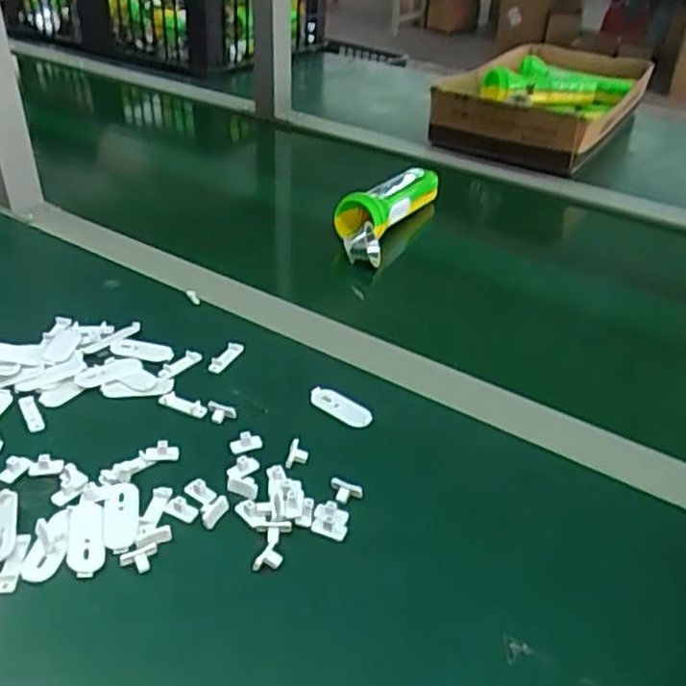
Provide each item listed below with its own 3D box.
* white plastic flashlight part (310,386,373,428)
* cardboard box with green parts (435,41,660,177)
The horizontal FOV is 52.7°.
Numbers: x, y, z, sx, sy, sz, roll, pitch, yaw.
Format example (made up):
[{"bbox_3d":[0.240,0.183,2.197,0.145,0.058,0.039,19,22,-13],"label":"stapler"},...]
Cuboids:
[{"bbox_3d":[-0.001,0.045,0.493,0.050,0.004,0.017,27,41,30],"label":"white plastic flashlight part"},{"bbox_3d":[0.327,-0.383,1.082,0.231,0.087,0.476,20,37,24],"label":"cardboard box with green parts"}]

